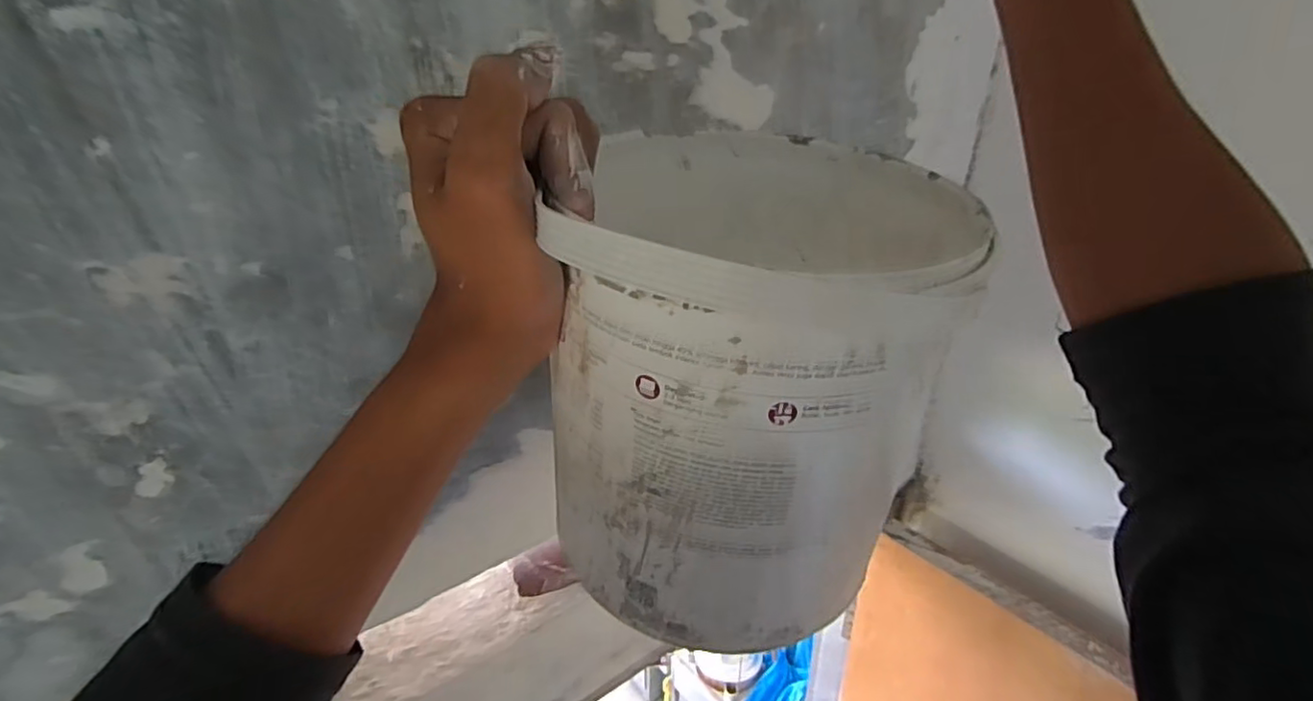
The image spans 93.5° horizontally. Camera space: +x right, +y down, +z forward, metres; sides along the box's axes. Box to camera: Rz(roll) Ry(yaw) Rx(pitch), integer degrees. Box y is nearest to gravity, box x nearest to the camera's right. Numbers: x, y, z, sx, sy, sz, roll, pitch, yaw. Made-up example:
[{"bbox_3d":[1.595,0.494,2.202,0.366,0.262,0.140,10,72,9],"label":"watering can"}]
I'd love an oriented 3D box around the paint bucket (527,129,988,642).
[{"bbox_3d":[0.047,0.013,0.299,0.156,0.191,0.171,2,26,6],"label":"paint bucket"}]

